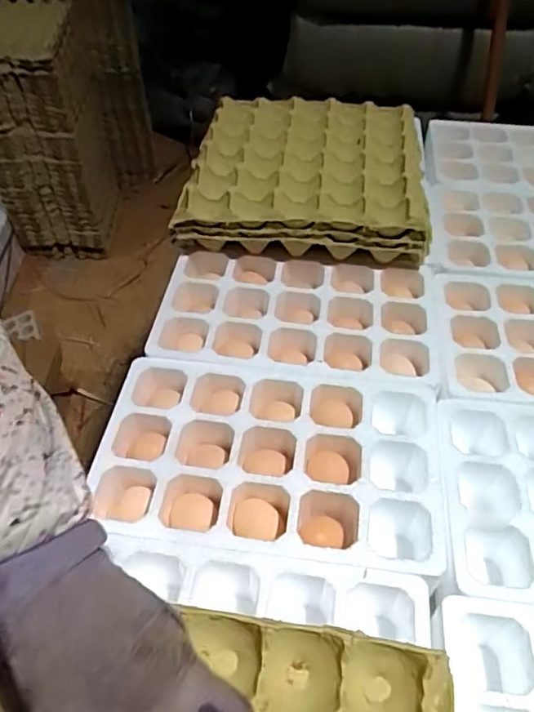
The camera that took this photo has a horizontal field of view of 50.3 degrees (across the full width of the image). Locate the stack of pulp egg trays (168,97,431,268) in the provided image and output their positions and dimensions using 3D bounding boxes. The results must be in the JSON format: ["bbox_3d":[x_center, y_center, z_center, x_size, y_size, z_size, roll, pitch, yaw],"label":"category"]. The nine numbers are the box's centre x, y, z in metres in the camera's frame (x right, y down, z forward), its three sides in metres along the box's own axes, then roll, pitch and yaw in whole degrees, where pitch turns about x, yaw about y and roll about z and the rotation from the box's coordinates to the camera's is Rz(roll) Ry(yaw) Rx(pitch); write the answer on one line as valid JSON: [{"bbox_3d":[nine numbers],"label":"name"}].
[{"bbox_3d":[0.055,-0.223,0.728,0.292,0.084,0.275,6,48,7],"label":"stack of pulp egg trays"}]

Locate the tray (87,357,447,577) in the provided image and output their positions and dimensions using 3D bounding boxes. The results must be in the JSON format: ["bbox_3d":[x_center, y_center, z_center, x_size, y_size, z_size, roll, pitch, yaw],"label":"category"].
[{"bbox_3d":[0.002,0.103,0.521,0.296,0.060,0.180,5,48,6],"label":"tray"}]

